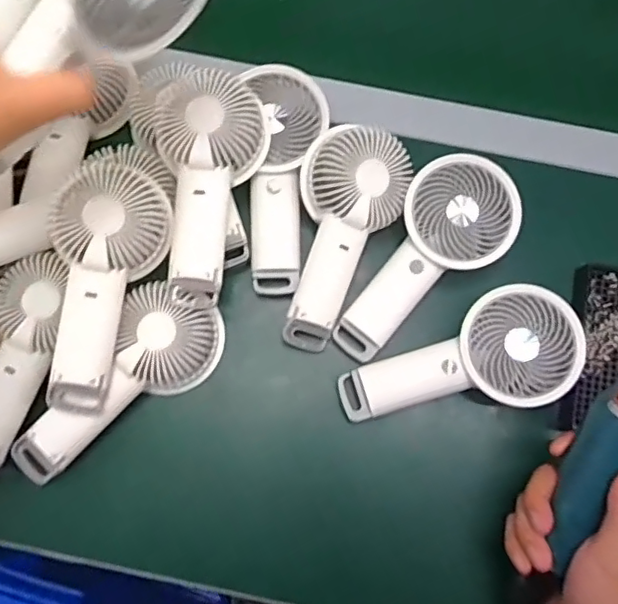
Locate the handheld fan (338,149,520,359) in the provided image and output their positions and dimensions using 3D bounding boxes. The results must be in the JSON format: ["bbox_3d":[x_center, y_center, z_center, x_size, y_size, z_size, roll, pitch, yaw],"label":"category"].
[{"bbox_3d":[0.093,-0.033,0.456,0.085,0.036,0.181,37,80,6],"label":"handheld fan"}]

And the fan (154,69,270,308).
[{"bbox_3d":[-0.079,-0.085,0.438,0.080,0.050,0.169,5,78,0],"label":"fan"}]

